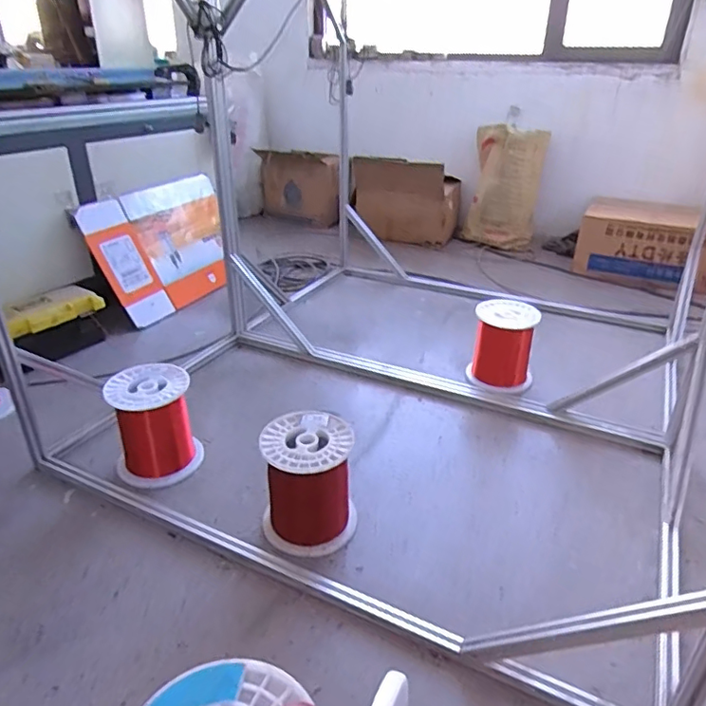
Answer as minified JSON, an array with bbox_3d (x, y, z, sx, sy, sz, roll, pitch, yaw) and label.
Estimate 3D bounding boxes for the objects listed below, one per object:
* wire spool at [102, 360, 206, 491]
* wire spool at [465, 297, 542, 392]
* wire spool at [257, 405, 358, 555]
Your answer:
[{"bbox_3d":[-0.514,0.184,1.435,0.203,0.252,0.197,1,29,0],"label":"wire spool"},{"bbox_3d":[0.490,-0.023,1.820,0.195,0.255,0.187,7,29,11],"label":"wire spool"},{"bbox_3d":[-0.098,0.287,1.236,0.201,0.246,0.201,1,29,0],"label":"wire spool"}]

